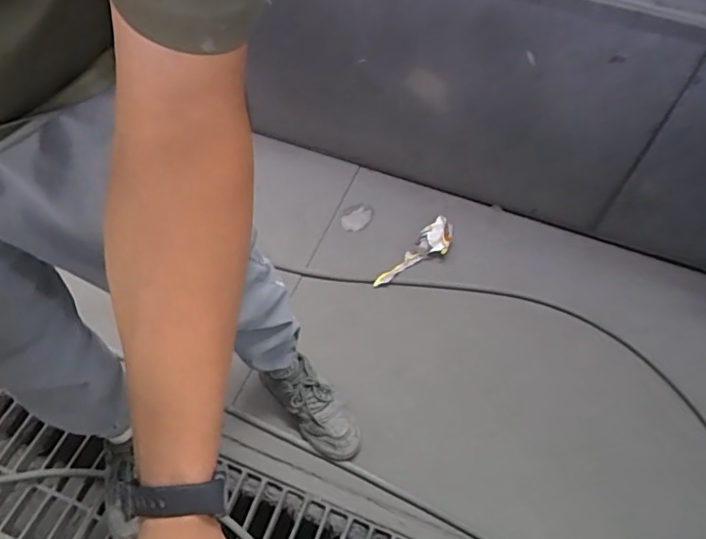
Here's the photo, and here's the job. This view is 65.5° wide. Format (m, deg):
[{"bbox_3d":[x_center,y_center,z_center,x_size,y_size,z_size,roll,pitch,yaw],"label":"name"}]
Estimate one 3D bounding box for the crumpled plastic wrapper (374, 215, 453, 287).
[{"bbox_3d":[0.142,-0.032,1.266,0.221,0.029,0.075,-39,68,-3],"label":"crumpled plastic wrapper"}]

